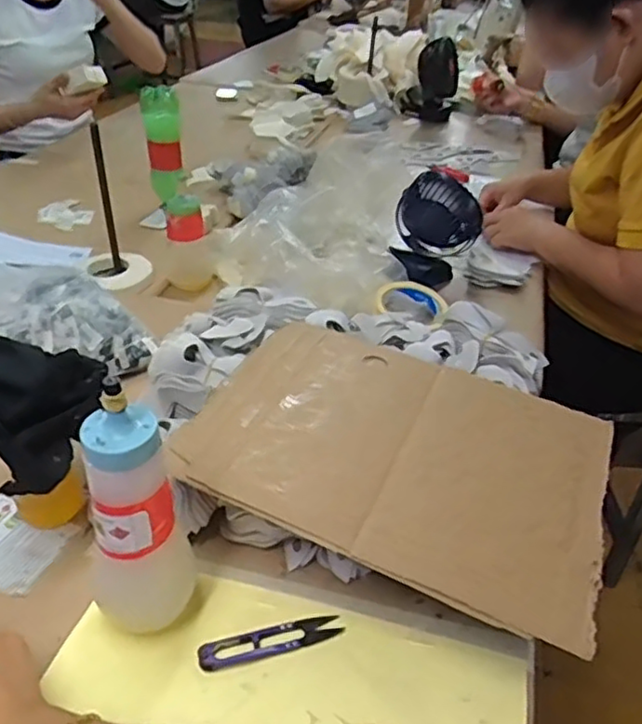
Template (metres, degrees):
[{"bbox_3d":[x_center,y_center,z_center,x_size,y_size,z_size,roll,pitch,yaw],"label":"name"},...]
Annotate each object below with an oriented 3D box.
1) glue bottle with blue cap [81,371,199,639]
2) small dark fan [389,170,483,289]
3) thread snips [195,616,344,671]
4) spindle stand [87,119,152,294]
[{"bbox_3d":[-0.127,0.096,0.440,0.071,0.192,0.070,-15,39,-23],"label":"glue bottle with blue cap"},{"bbox_3d":[0.167,-0.192,0.943,0.122,0.139,0.113,9,36,9],"label":"small dark fan"},{"bbox_3d":[-0.036,0.197,0.463,0.101,0.004,0.023,-9,37,-16],"label":"thread snips"},{"bbox_3d":[-0.287,-0.203,0.895,0.087,0.204,0.080,-9,37,-16],"label":"spindle stand"}]

